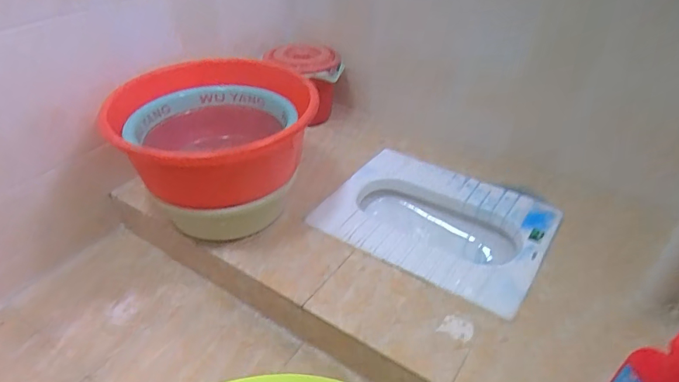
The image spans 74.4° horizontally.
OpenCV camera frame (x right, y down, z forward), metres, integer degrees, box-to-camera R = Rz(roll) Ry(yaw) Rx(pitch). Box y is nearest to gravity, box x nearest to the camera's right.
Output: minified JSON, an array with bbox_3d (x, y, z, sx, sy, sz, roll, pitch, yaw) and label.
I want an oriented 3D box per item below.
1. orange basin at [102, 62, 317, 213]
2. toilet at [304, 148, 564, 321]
[{"bbox_3d":[-0.254,-0.127,0.971,0.410,0.165,0.356,-5,37,-8],"label":"orange basin"},{"bbox_3d":[0.219,0.082,1.051,0.481,0.077,0.368,23,42,27],"label":"toilet"}]

